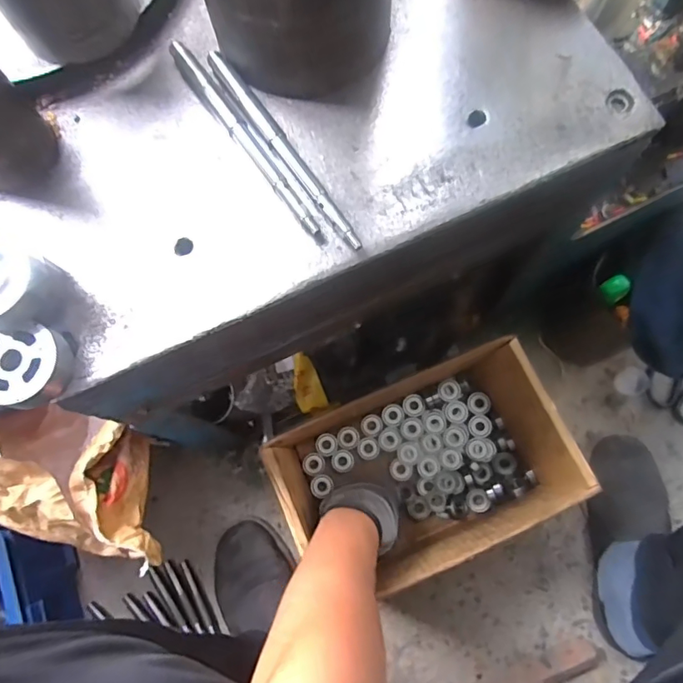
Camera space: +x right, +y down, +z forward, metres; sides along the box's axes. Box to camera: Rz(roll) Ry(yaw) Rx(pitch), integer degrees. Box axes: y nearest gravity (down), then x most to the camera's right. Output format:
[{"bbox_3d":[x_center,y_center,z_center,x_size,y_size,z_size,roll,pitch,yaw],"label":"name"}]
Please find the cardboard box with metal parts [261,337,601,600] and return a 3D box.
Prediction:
[{"bbox_3d":[0.093,0.157,0.606,0.302,0.181,0.188,-22,74,-4],"label":"cardboard box with metal parts"}]

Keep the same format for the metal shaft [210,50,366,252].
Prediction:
[{"bbox_3d":[-0.042,-0.136,0.345,0.014,0.008,0.183,-33,75,-7],"label":"metal shaft"}]

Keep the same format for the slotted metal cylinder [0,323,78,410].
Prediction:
[{"bbox_3d":[-0.194,0.017,0.305,0.050,0.027,0.047,-9,74,0],"label":"slotted metal cylinder"}]

